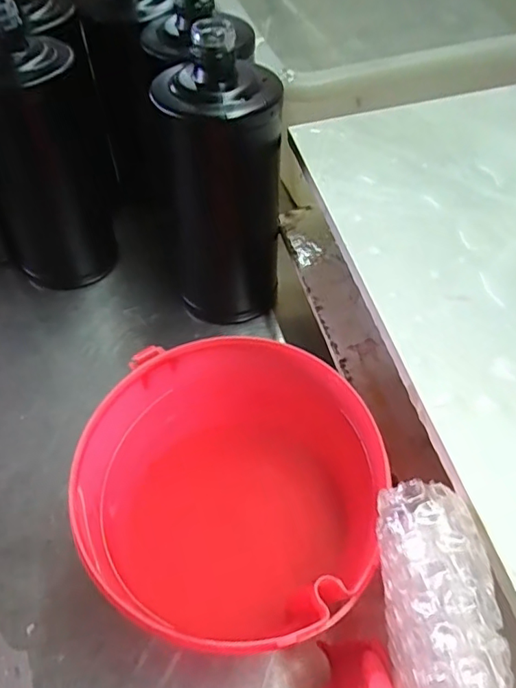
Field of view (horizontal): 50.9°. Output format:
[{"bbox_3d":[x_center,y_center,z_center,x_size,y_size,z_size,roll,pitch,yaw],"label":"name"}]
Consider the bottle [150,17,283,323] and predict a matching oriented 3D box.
[{"bbox_3d":[-0.021,-0.106,0.380,0.081,0.189,0.062,-5,53,3],"label":"bottle"}]

